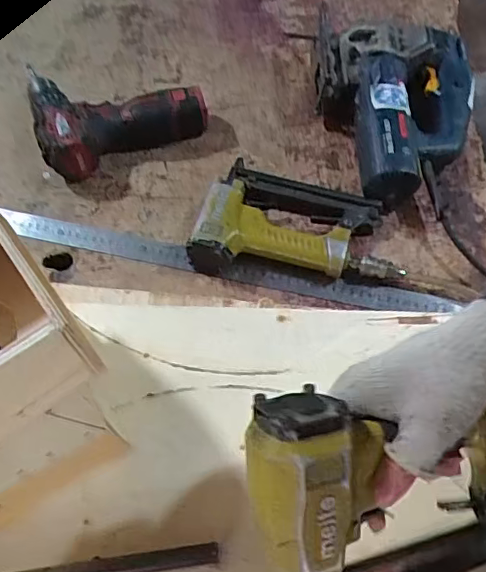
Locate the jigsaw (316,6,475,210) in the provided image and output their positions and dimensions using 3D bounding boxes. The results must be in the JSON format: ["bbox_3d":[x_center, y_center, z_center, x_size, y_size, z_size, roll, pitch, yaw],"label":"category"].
[{"bbox_3d":[0.193,-0.211,0.694,0.193,0.094,0.232,1,63,1],"label":"jigsaw"}]

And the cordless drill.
[{"bbox_3d":[-0.165,-0.232,0.731,0.207,0.057,0.154,-20,62,-10],"label":"cordless drill"}]

